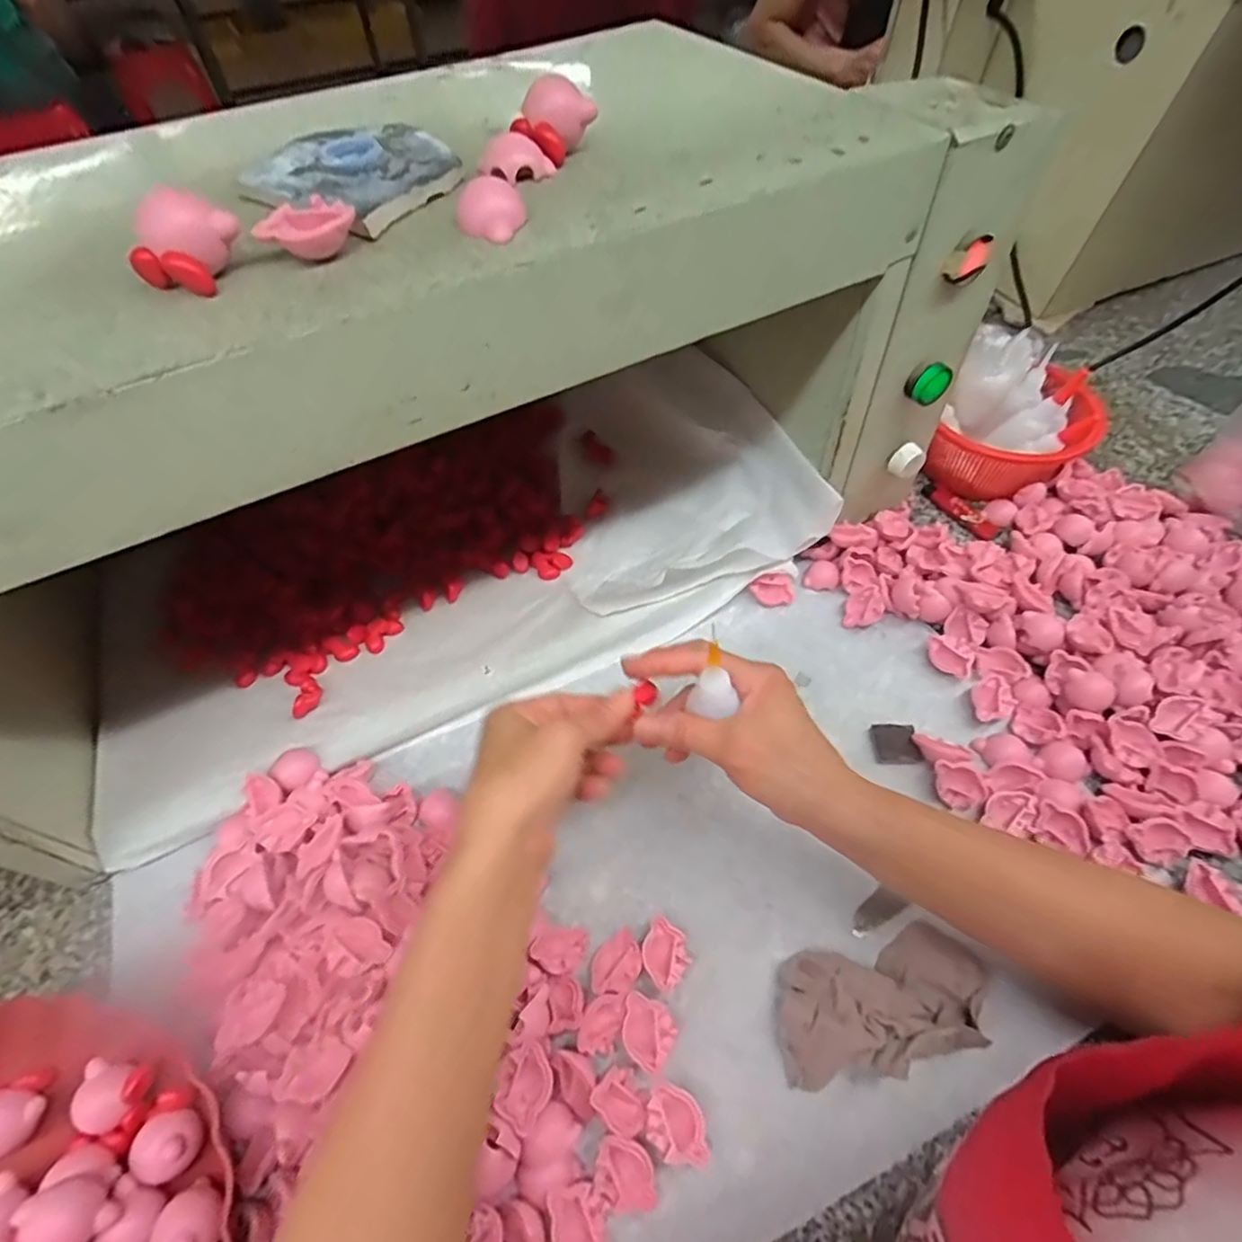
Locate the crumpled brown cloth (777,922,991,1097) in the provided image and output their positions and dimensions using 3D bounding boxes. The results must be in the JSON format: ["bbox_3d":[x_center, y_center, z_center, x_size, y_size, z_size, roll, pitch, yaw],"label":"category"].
[{"bbox_3d":[0.142,0.207,0.342,0.118,0.021,0.060,-11,55,-6],"label":"crumpled brown cloth"}]

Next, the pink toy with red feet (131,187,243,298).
[{"bbox_3d":[-0.166,-0.144,0.239,0.024,0.027,0.033,26,61,19],"label":"pink toy with red feet"}]

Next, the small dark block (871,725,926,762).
[{"bbox_3d":[0.191,0.084,0.436,0.030,0.005,0.029,1,55,2],"label":"small dark block"}]

